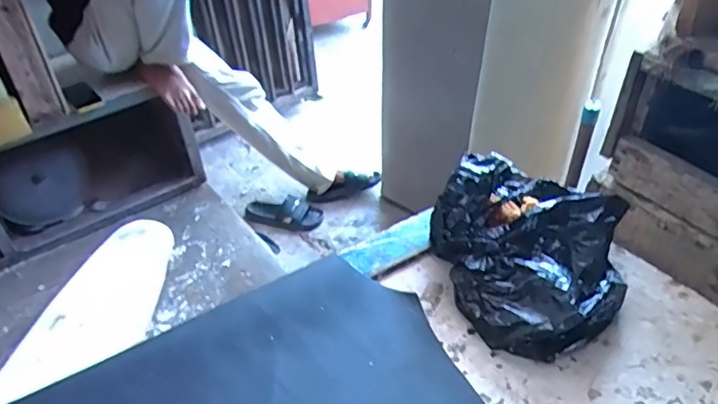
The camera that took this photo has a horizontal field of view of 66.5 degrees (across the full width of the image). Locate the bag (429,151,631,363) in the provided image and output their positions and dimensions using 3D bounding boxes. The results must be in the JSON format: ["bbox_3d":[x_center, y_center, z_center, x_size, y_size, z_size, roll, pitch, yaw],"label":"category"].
[{"bbox_3d":[0.158,0.044,0.521,0.181,0.091,0.187,10,39,13],"label":"bag"}]

